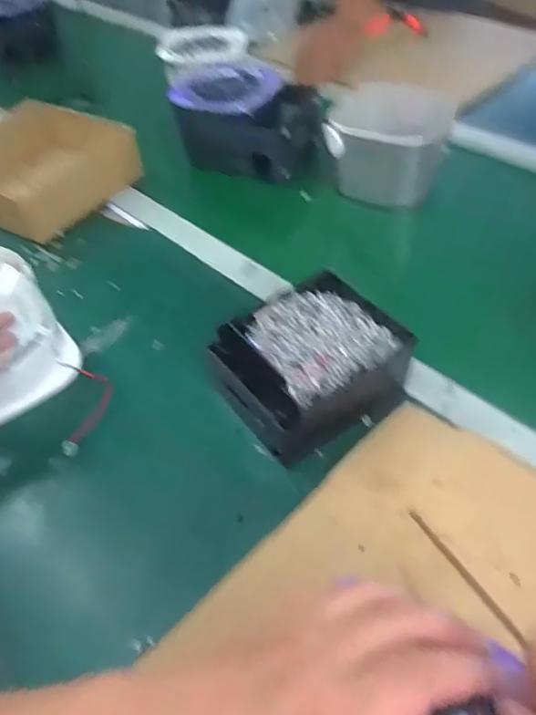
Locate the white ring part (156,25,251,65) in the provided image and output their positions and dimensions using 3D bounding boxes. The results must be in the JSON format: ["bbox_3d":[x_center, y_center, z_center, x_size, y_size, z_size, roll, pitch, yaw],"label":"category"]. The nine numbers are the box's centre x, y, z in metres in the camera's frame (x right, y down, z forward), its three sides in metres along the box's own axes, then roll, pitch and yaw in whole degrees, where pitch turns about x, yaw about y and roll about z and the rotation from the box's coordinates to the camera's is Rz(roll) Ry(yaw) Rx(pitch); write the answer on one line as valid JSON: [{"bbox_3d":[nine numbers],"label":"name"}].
[{"bbox_3d":[-0.109,-0.528,0.934,0.145,0.022,0.145,-10,48,-4],"label":"white ring part"}]

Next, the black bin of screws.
[{"bbox_3d":[0.037,0.007,0.496,0.153,0.070,0.128,-32,53,-22],"label":"black bin of screws"}]

